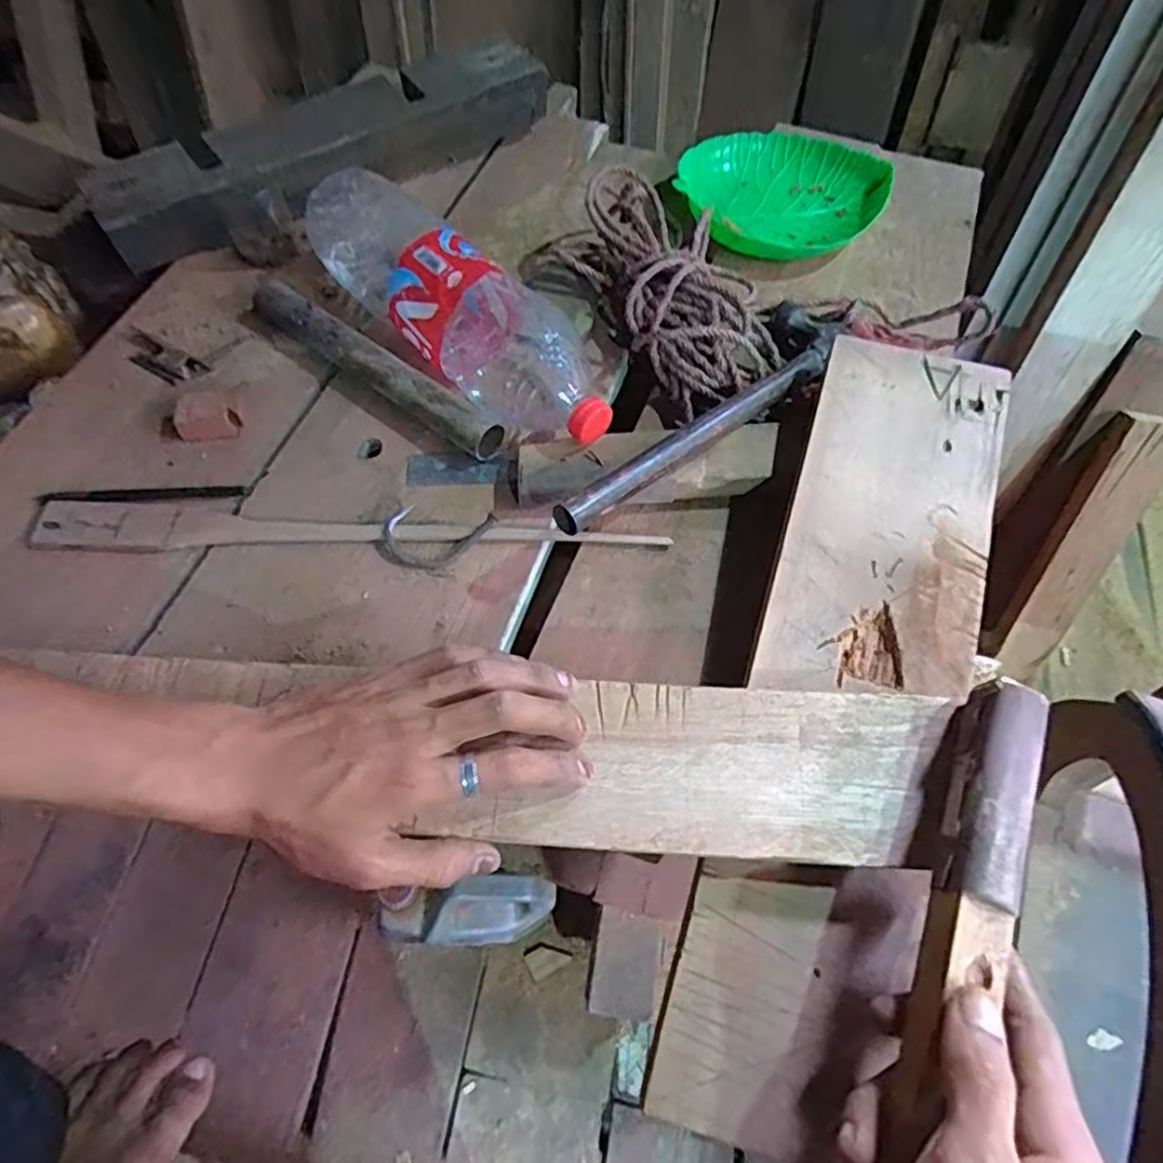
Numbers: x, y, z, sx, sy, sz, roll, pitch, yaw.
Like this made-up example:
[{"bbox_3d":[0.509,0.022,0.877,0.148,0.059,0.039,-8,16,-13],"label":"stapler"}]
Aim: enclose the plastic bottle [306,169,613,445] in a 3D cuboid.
[{"bbox_3d":[-0.099,-0.208,0.515,0.074,0.084,0.321,-36,67,-19],"label":"plastic bottle"}]

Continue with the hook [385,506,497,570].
[{"bbox_3d":[-0.098,-0.029,0.454,0.071,0.010,0.043,9,61,4],"label":"hook"}]

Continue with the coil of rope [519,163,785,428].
[{"bbox_3d":[0.064,-0.252,0.552,0.139,0.069,0.256,-34,67,-18],"label":"coil of rope"}]

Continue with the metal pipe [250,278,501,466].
[{"bbox_3d":[-0.165,-0.169,0.520,0.254,0.028,0.031,35,66,17],"label":"metal pipe"}]

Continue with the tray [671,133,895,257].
[{"bbox_3d":[0.193,-0.371,0.646,0.201,0.037,0.162,-2,61,-2],"label":"tray"}]

